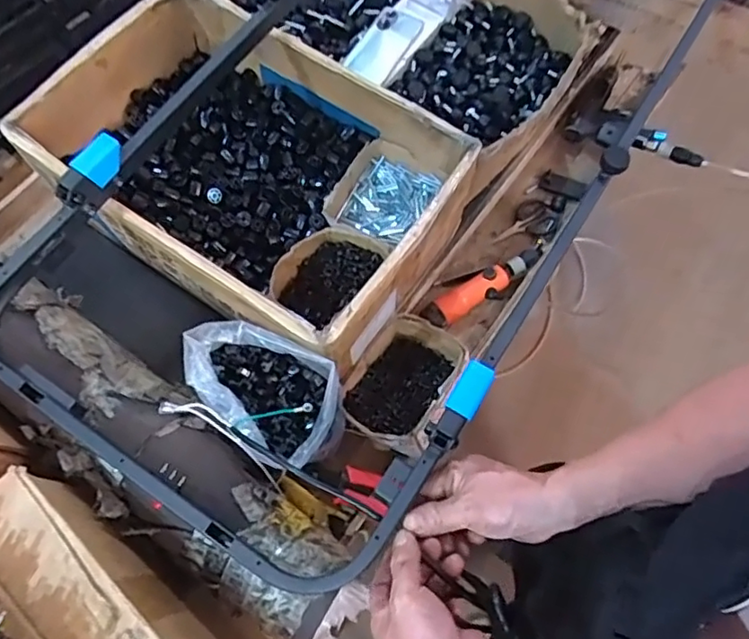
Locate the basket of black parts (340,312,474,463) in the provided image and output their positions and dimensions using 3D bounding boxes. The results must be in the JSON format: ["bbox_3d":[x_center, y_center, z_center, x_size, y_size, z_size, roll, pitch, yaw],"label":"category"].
[{"bbox_3d":[0.042,0.084,0.786,0.126,0.072,0.170,30,71,11],"label":"basket of black parts"}]

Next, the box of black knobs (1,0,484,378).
[{"bbox_3d":[-0.173,-0.210,0.827,0.543,0.150,0.359,32,72,12],"label":"box of black knobs"}]

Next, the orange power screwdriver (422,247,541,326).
[{"bbox_3d":[0.169,-0.051,0.902,0.207,0.037,0.054,-24,70,-10],"label":"orange power screwdriver"}]

